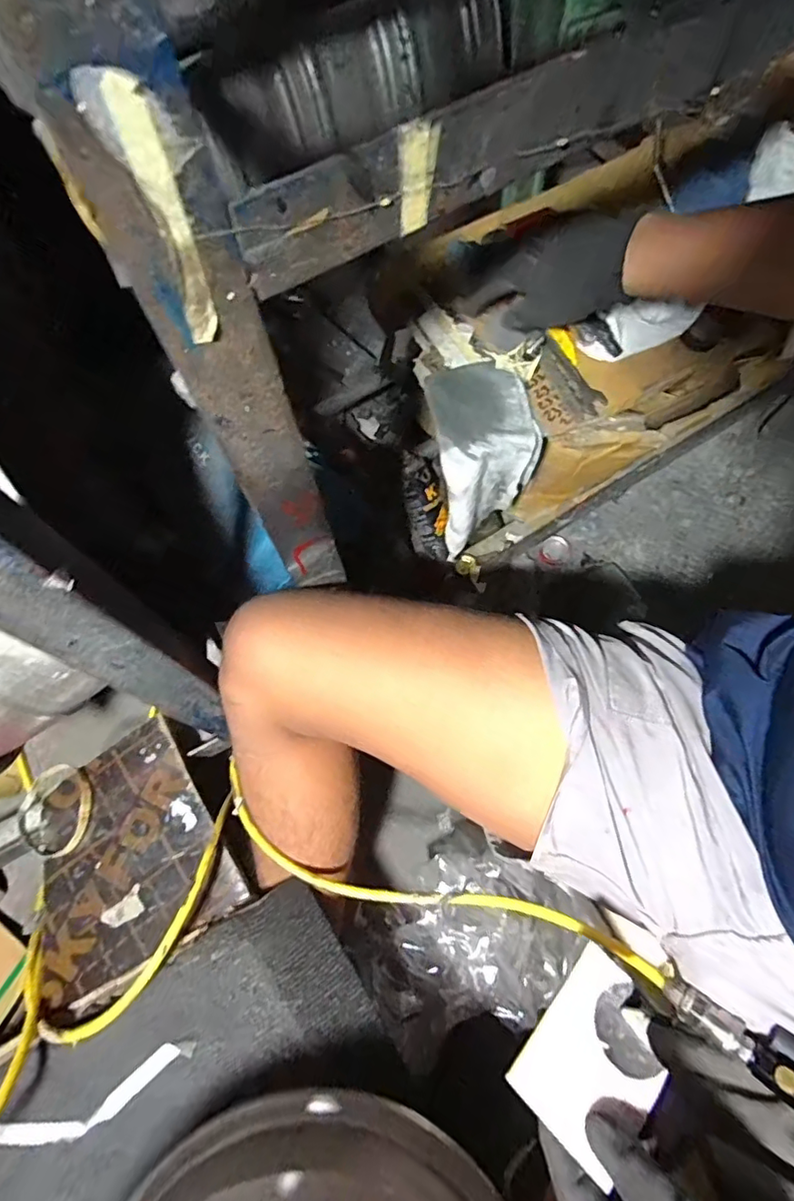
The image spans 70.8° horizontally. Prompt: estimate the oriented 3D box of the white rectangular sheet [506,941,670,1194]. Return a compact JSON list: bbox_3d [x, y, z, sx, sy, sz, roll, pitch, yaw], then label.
[{"bbox_3d":[0.128,0.285,0.354,0.072,0.007,0.100,37,54,27],"label":"white rectangular sheet"}]

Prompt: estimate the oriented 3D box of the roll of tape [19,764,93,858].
[{"bbox_3d":[-0.369,0.225,0.607,0.097,0.024,0.090,-6,75,21],"label":"roll of tape"}]

